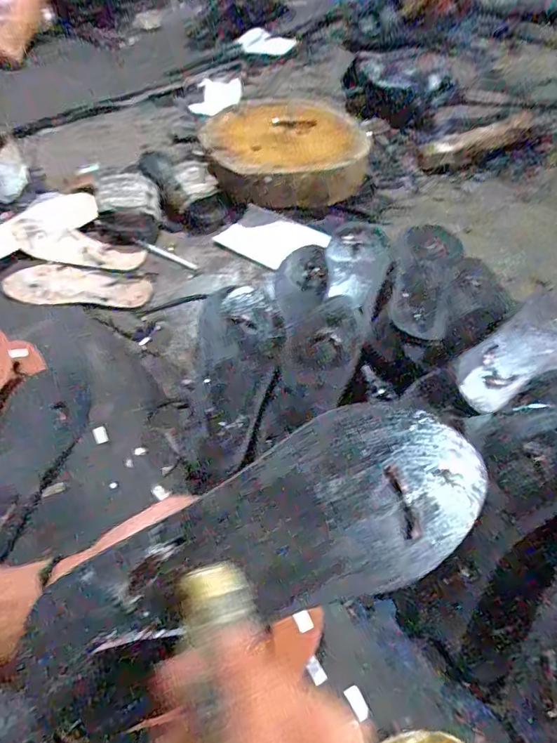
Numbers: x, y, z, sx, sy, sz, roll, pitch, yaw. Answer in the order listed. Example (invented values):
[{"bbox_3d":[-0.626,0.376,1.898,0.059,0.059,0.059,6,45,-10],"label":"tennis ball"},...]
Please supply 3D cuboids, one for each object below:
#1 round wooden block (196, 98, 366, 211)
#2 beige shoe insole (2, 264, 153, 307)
[{"bbox_3d":[0.009,-0.462,0.941,0.323,0.078,0.338,-2,54,3],"label":"round wooden block"},{"bbox_3d":[-0.337,-0.143,0.768,0.244,0.013,0.085,8,56,1],"label":"beige shoe insole"}]

